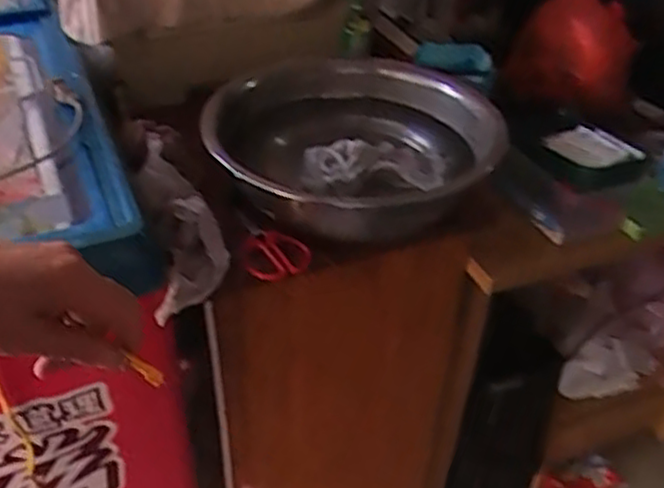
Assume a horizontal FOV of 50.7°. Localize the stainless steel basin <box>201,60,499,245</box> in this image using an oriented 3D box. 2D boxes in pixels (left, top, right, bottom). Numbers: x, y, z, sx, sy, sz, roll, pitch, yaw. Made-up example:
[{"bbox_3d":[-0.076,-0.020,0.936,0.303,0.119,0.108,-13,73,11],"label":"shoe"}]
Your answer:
[{"bbox_3d":[0.033,-0.137,0.848,0.322,0.076,0.366,10,40,9],"label":"stainless steel basin"}]

